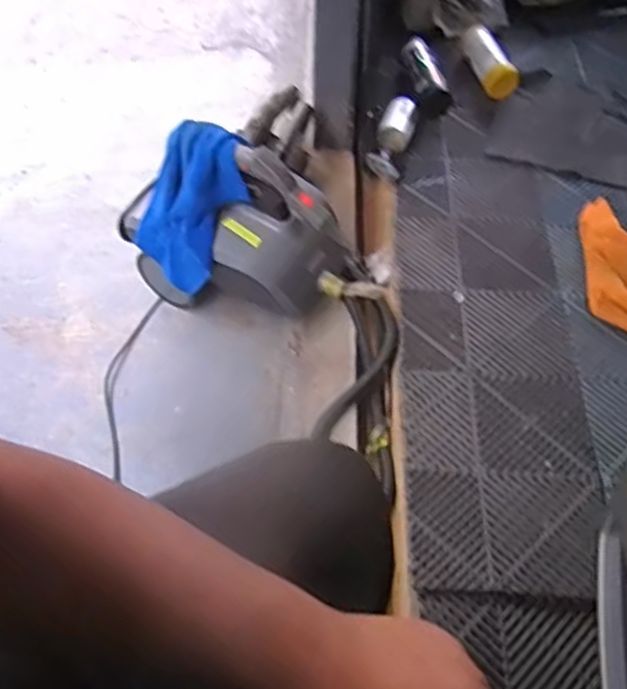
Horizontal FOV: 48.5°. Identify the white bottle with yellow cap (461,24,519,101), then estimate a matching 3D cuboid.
[{"bbox_3d":[0.424,-0.683,1.691,0.072,0.068,0.190,-28,85,-17],"label":"white bottle with yellow cap"}]

